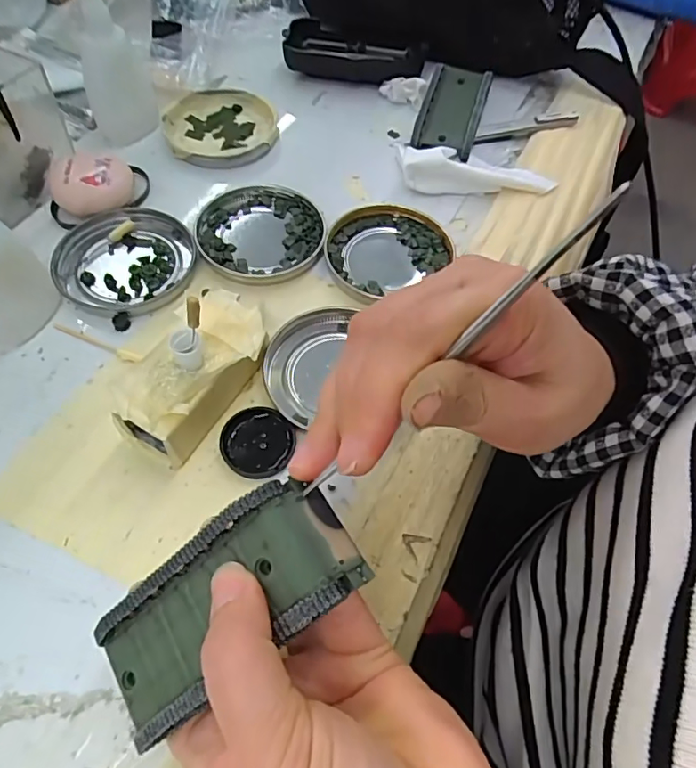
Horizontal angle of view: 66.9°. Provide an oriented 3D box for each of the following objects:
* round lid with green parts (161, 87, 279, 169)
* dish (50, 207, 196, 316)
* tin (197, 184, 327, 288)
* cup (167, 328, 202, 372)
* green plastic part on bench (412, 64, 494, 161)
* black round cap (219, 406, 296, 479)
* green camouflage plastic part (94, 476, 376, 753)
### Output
[{"bbox_3d":[-0.093,-0.187,0.382,0.080,0.010,0.075,1,59,-2],"label":"round lid with green parts"},{"bbox_3d":[-0.133,-0.075,0.313,0.075,0.010,0.076,1,59,-2],"label":"dish"},{"bbox_3d":[-0.055,-0.096,0.332,0.076,0.008,0.078,1,59,-2],"label":"tin"},{"bbox_3d":[-0.073,-0.016,0.240,0.013,0.016,0.013,1,59,-2],"label":"cup"},{"bbox_3d":[0.079,-0.210,0.397,0.045,0.023,0.098,17,60,7],"label":"green plastic part on bench"},{"bbox_3d":[-0.044,0.029,0.259,0.034,0.007,0.034,1,59,-2],"label":"black round cap"},{"bbox_3d":[-0.044,0.074,0.173,0.096,0.018,0.043,-39,65,9],"label":"green camouflage plastic part"}]

